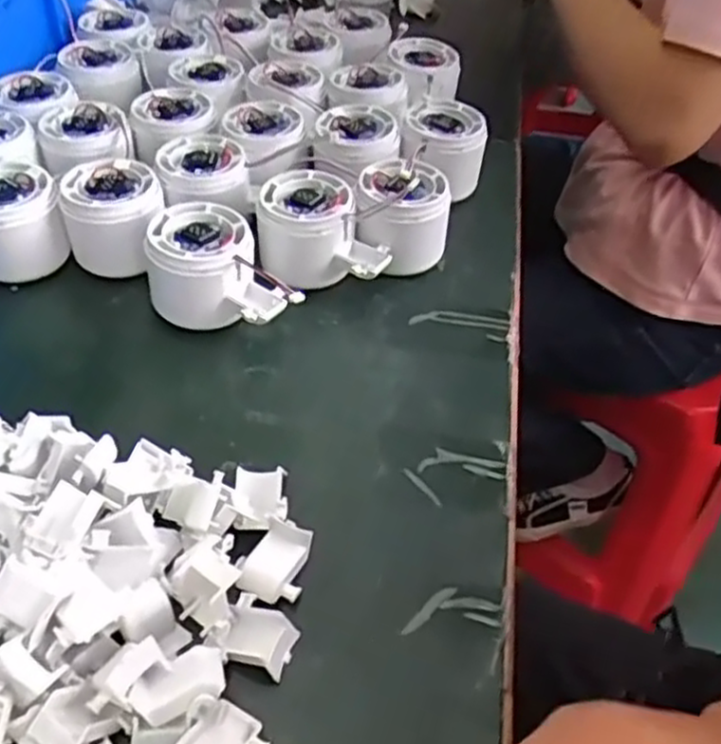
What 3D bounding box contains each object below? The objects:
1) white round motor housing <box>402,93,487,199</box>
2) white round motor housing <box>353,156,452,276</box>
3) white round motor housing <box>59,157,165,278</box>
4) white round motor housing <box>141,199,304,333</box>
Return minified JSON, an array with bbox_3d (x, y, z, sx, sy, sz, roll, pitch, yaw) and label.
[{"bbox_3d":[0.058,-0.154,0.527,0.055,0.049,0.061,4,46,-2],"label":"white round motor housing"},{"bbox_3d":[0.026,-0.098,0.473,0.056,0.055,0.061,3,46,-3],"label":"white round motor housing"},{"bbox_3d":[-0.147,-0.093,0.459,0.055,0.046,0.055,-5,47,-10],"label":"white round motor housing"},{"bbox_3d":[-0.077,-0.055,0.427,0.081,0.049,0.062,10,46,5],"label":"white round motor housing"}]

